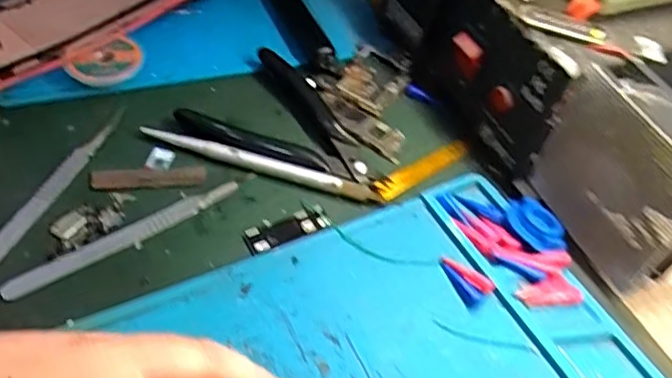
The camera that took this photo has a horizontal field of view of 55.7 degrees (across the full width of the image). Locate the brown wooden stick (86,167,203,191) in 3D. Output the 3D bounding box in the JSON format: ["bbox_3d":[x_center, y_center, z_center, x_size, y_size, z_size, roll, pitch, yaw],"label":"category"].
[{"bbox_3d":[-0.096,-0.006,0.327,0.056,0.006,0.011,-4,49,-10],"label":"brown wooden stick"}]

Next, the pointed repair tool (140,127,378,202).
[{"bbox_3d":[-0.041,-0.015,0.339,0.126,0.007,0.013,17,49,8],"label":"pointed repair tool"}]

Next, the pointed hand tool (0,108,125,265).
[{"bbox_3d":[-0.139,0.001,0.308,0.011,0.009,0.125,17,49,8],"label":"pointed hand tool"}]

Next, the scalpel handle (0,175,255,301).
[{"bbox_3d":[-0.095,0.021,0.305,0.125,0.005,0.012,-28,57,-27],"label":"scalpel handle"}]

